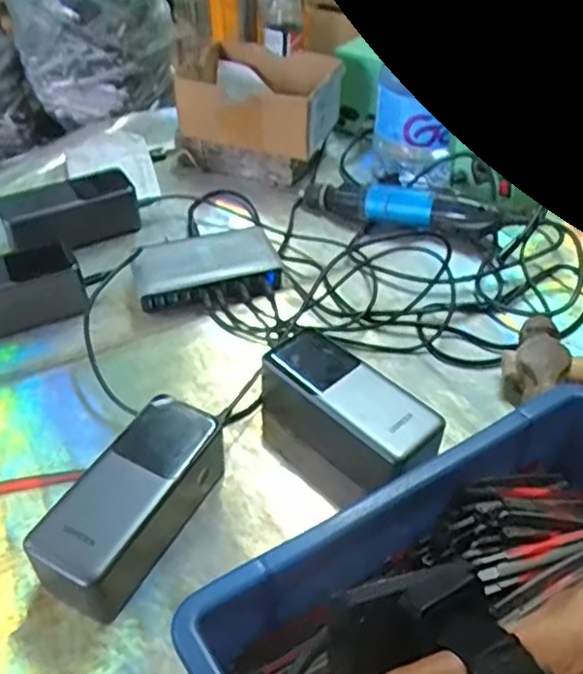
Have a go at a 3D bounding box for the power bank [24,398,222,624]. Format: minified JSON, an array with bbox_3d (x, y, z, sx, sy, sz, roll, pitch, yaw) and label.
[{"bbox_3d":[-0.096,0.101,0.408,0.049,0.056,0.125,22,47,22],"label":"power bank"}]

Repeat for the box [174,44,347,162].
[{"bbox_3d":[-0.026,-0.260,0.736,0.146,0.064,0.148,17,45,18],"label":"box"}]

